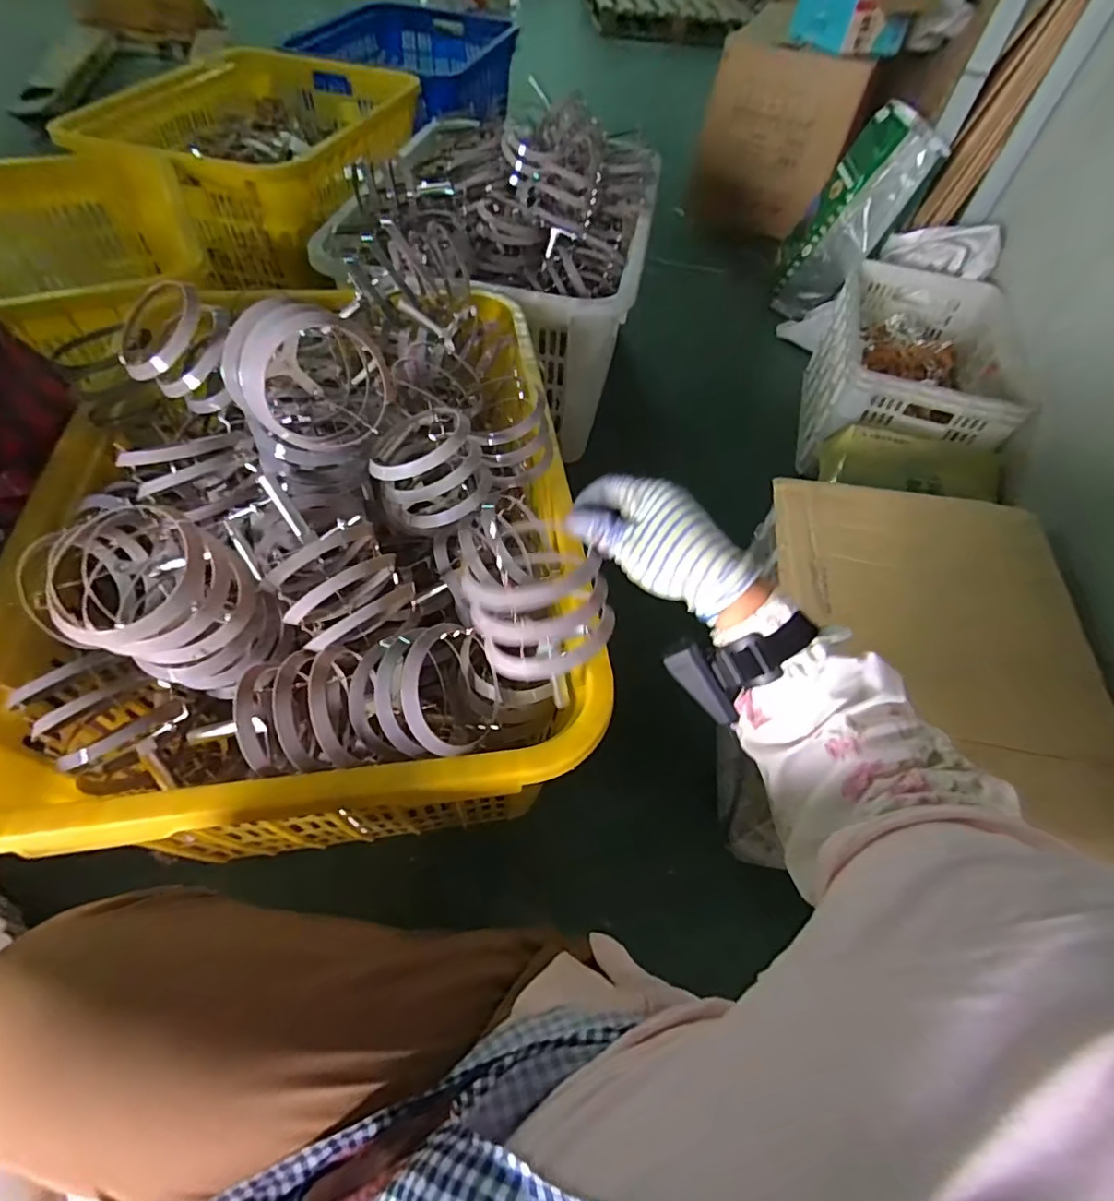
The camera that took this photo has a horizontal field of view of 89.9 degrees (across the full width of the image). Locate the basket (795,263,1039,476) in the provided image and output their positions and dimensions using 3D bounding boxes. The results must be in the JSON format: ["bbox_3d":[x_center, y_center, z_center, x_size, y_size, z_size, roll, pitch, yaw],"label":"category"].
[{"bbox_3d":[0.804,-0.519,1.292,0.389,0.278,0.536,21,56,9],"label":"basket"}]

